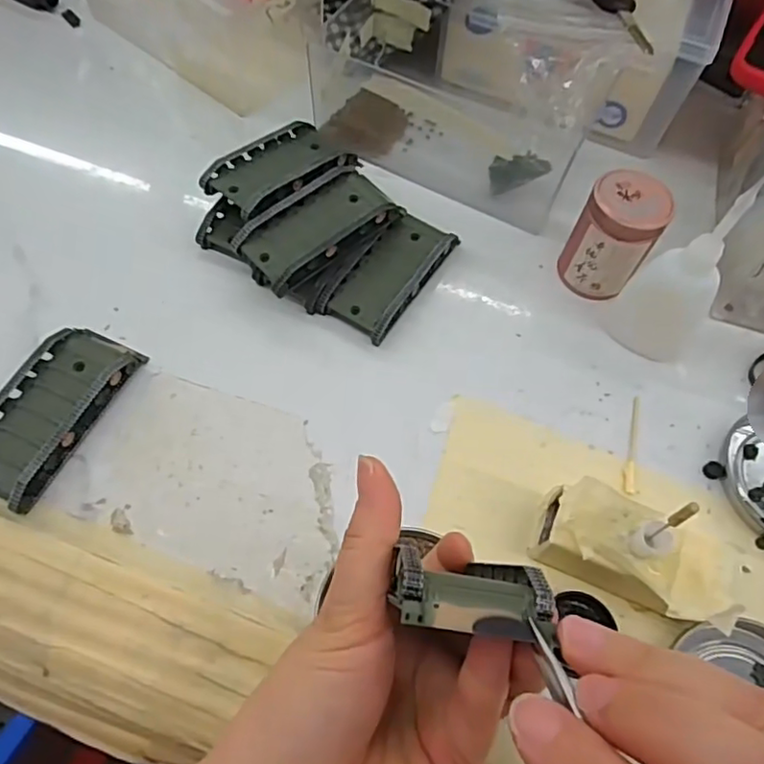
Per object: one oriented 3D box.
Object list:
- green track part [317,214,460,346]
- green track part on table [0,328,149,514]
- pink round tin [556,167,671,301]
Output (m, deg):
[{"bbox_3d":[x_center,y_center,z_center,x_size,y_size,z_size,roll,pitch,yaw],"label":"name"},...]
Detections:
[{"bbox_3d":[0.006,-0.066,0.360,0.043,0.019,0.090,33,63,13],"label":"green track part"},{"bbox_3d":[-0.168,0.013,0.304,0.044,0.019,0.095,23,62,8],"label":"green track part on table"},{"bbox_3d":[0.135,-0.084,0.353,0.043,0.064,0.041,2,61,-3],"label":"pink round tin"}]

